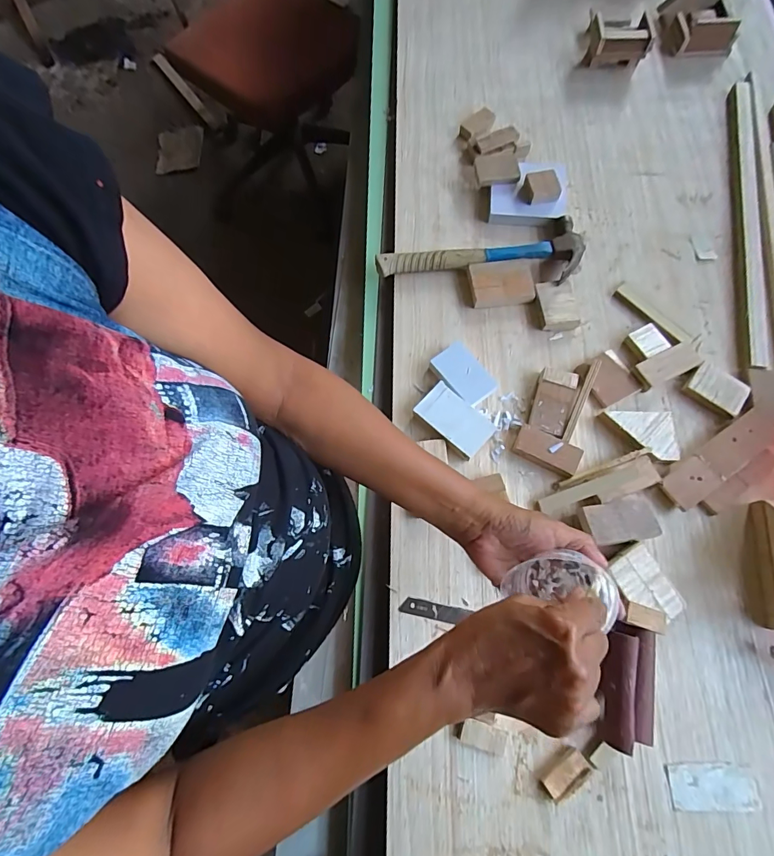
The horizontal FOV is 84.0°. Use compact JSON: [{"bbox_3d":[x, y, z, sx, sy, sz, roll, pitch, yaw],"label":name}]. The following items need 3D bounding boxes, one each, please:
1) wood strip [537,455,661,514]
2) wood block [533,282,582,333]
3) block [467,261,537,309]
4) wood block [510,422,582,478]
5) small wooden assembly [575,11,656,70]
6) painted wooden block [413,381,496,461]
[{"bbox_3d":[0.247,0.072,0.497,0.140,0.011,0.032,-19,72,-5],"label":"wood strip"},{"bbox_3d":[0.229,-0.164,0.581,0.053,0.018,0.067,-8,71,-2],"label":"wood block"},{"bbox_3d":[0.159,-0.202,0.599,0.091,0.023,0.064,-3,71,0],"label":"block"},{"bbox_3d":[0.192,0.028,0.517,0.075,0.014,0.037,25,74,9],"label":"wood block"},{"bbox_3d":[0.385,-0.657,0.724,0.097,0.049,0.088,5,72,3],"label":"small wooden assembly"},{"bbox_3d":[0.082,-0.008,0.534,0.090,0.023,0.054,42,77,14],"label":"painted wooden block"}]

